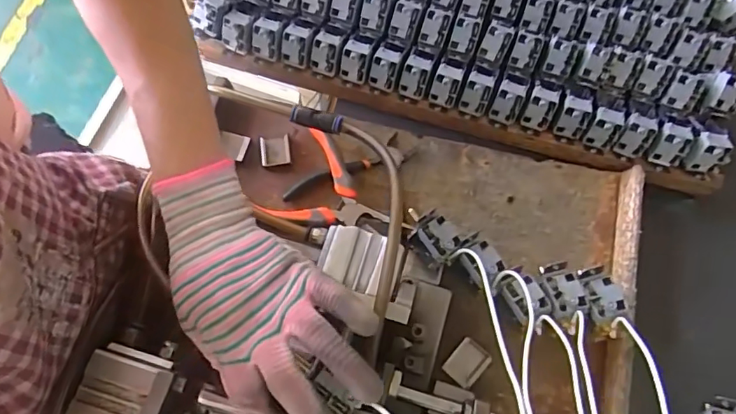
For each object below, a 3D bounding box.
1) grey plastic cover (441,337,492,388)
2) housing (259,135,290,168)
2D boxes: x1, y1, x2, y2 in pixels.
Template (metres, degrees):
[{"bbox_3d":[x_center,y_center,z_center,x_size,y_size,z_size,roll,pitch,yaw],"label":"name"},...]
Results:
[{"bbox_3d":[0.079,0.126,0.417,0.026,0.007,0.033,40,75,11],"label":"grey plastic cover"},{"bbox_3d":[-0.086,-0.051,0.483,0.026,0.010,0.028,-7,72,-4],"label":"housing"}]

